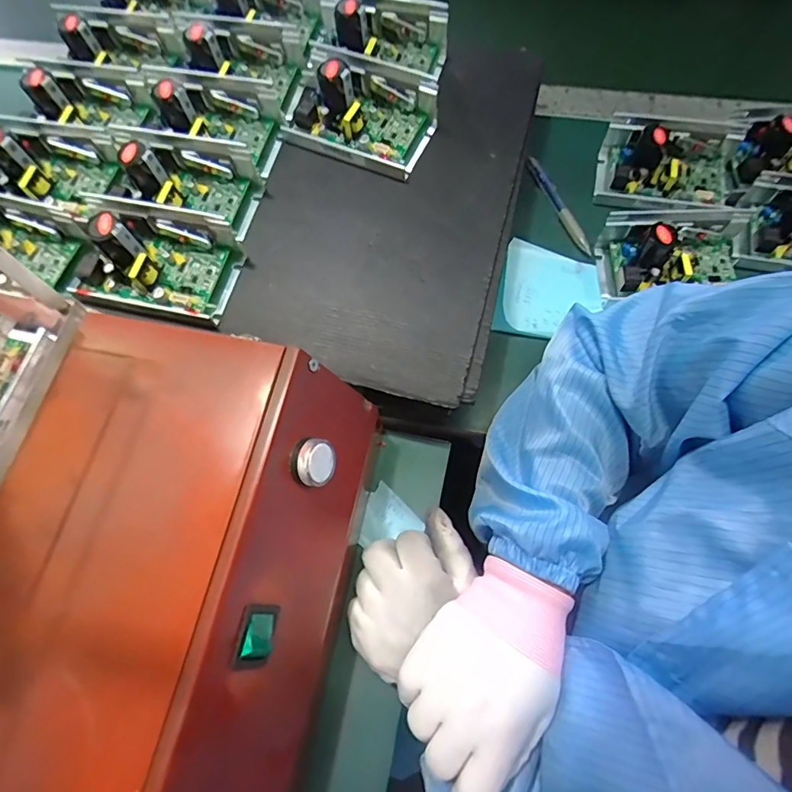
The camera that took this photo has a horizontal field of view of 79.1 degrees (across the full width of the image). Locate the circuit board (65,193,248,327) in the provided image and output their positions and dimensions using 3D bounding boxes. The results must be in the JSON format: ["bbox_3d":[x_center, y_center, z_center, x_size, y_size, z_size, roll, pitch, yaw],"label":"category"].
[{"bbox_3d":[-0.204,-0.114,0.395,0.128,0.054,0.082,11,70,6],"label":"circuit board"}]

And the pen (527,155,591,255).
[{"bbox_3d":[0.172,-0.204,0.511,0.010,0.009,0.133,-22,70,-5],"label":"pen"}]

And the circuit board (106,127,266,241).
[{"bbox_3d":[-0.192,-0.188,0.423,0.124,0.055,0.071,12,70,6],"label":"circuit board"}]

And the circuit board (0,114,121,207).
[{"bbox_3d":[-0.318,-0.213,0.433,0.115,0.041,0.074,10,70,5],"label":"circuit board"}]

